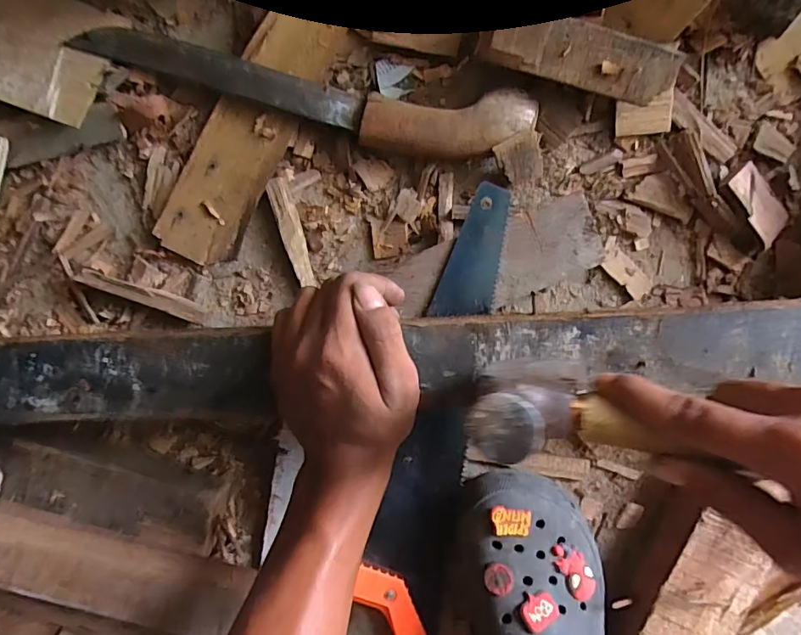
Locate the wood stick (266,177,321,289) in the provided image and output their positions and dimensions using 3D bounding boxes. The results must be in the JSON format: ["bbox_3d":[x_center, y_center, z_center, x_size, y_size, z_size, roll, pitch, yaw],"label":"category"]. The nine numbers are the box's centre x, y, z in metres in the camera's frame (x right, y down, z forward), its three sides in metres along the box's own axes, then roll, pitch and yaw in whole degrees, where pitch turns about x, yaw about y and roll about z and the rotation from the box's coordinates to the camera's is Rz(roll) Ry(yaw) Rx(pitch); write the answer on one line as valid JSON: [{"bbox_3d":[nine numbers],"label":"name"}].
[{"bbox_3d":[-0.088,-0.069,0.401,0.016,0.011,0.087,-17,91,2],"label":"wood stick"}]

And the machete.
[{"bbox_3d":[-0.076,-0.172,0.384,0.351,0.031,0.058,11,92,1],"label":"machete"}]

